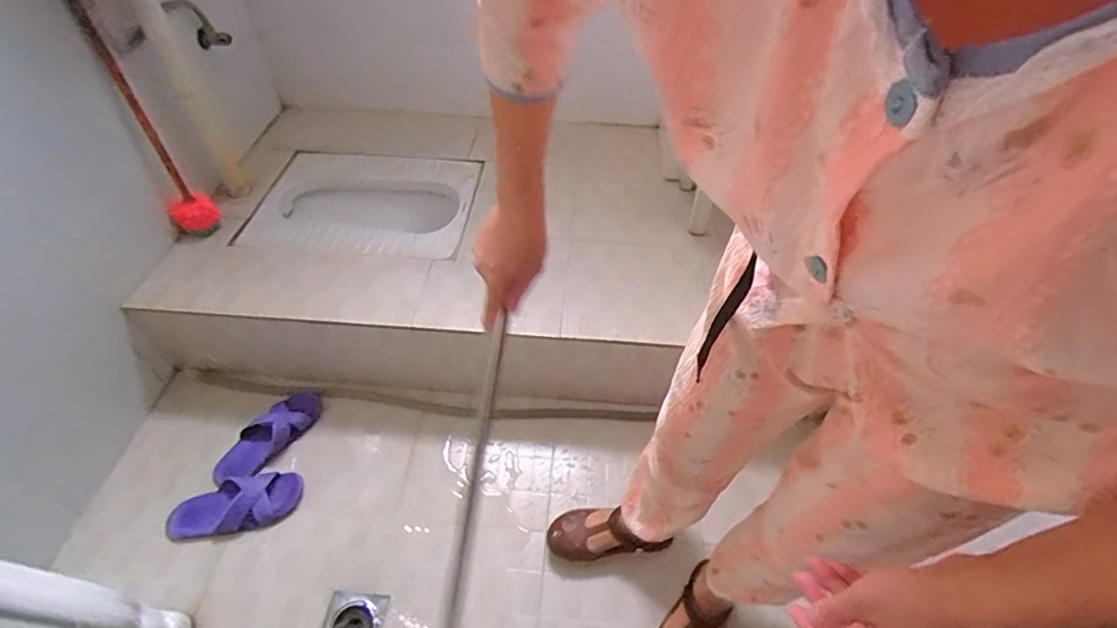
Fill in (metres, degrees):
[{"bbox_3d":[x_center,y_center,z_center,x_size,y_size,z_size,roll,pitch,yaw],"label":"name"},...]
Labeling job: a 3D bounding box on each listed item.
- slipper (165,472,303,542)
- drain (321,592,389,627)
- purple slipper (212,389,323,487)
[{"bbox_3d":[-0.633,0.378,1.083,0.239,0.043,0.112,-8,48,-7],"label":"slipper"},{"bbox_3d":[-0.359,0.541,0.960,0.105,0.016,0.106,2,48,3],"label":"drain"},{"bbox_3d":[-0.619,0.264,1.184,0.115,0.049,0.249,19,51,17],"label":"purple slipper"}]

